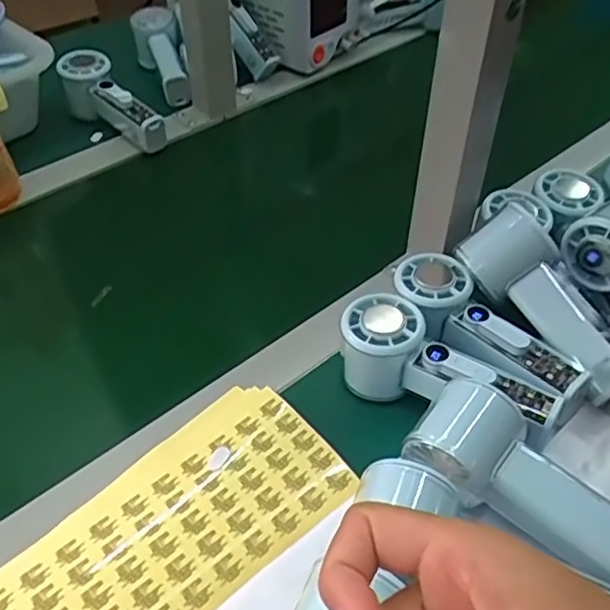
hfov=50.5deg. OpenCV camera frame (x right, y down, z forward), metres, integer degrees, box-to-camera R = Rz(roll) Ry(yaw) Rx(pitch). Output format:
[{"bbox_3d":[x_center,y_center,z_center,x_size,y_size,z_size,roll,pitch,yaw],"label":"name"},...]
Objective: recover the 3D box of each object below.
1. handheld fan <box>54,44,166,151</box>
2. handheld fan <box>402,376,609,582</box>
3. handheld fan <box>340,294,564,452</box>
[{"bbox_3d":[-0.206,-0.217,0.707,0.149,0.058,0.046,40,56,17],"label":"handheld fan"},{"bbox_3d":[0.135,0.109,0.386,0.159,0.061,0.061,27,51,25],"label":"handheld fan"},{"bbox_3d":[0.092,0.052,0.442,0.150,0.053,0.054,29,52,26],"label":"handheld fan"}]

